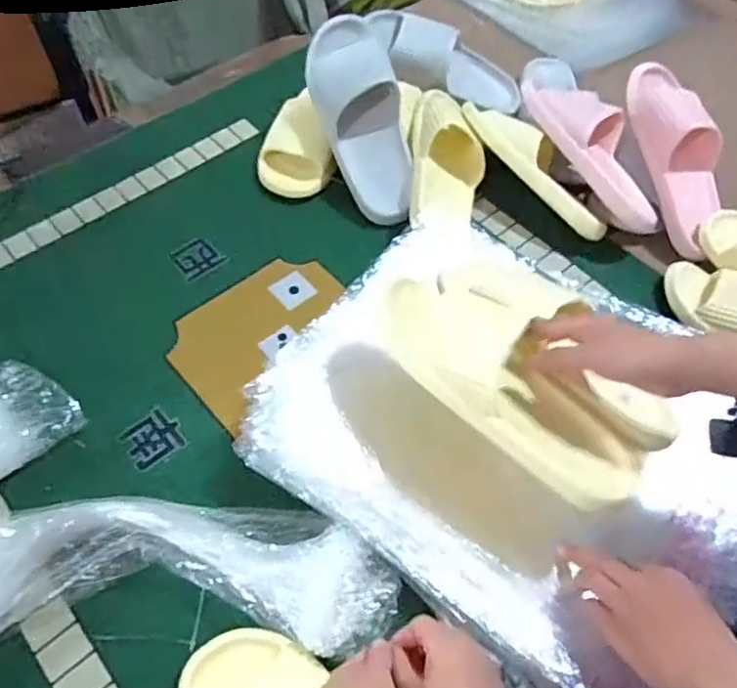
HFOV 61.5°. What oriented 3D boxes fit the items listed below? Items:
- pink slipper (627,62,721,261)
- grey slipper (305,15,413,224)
[{"bbox_3d":[0.410,-0.246,0.799,0.092,0.068,0.260,-11,86,-12],"label":"pink slipper"},{"bbox_3d":[-0.008,-0.289,0.789,0.096,0.065,0.275,-18,93,-15],"label":"grey slipper"}]

